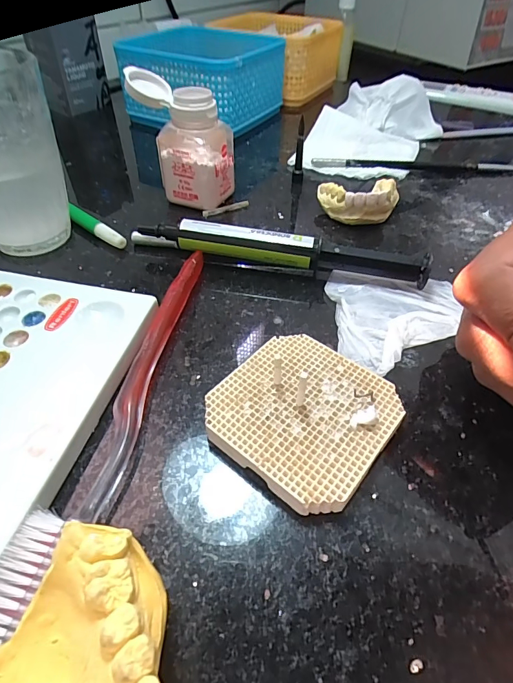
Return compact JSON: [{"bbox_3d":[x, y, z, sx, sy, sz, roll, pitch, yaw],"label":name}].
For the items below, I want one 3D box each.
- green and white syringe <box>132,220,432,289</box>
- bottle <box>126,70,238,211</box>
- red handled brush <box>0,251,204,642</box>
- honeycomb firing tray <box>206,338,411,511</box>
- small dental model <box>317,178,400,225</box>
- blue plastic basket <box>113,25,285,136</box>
[{"bbox_3d":[0.014,-0.051,0.230,0.162,0.022,0.011,9,46,7],"label":"green and white syringe"},{"bbox_3d":[-0.052,-0.137,0.274,0.067,0.073,0.036,23,49,19],"label":"bottle"},{"bbox_3d":[-0.050,0.019,0.169,0.019,0.012,0.181,11,46,9],"label":"red handled brush"},{"bbox_3d":[0.018,0.029,0.162,0.064,0.011,0.066,32,52,24],"label":"honeycomb firing tray"},{"bbox_3d":[0.072,-0.097,0.274,0.052,0.025,0.034,-3,46,-5],"label":"small dental model"},{"bbox_3d":[-0.053,-0.270,0.410,0.126,0.074,0.133,23,49,18],"label":"blue plastic basket"}]

